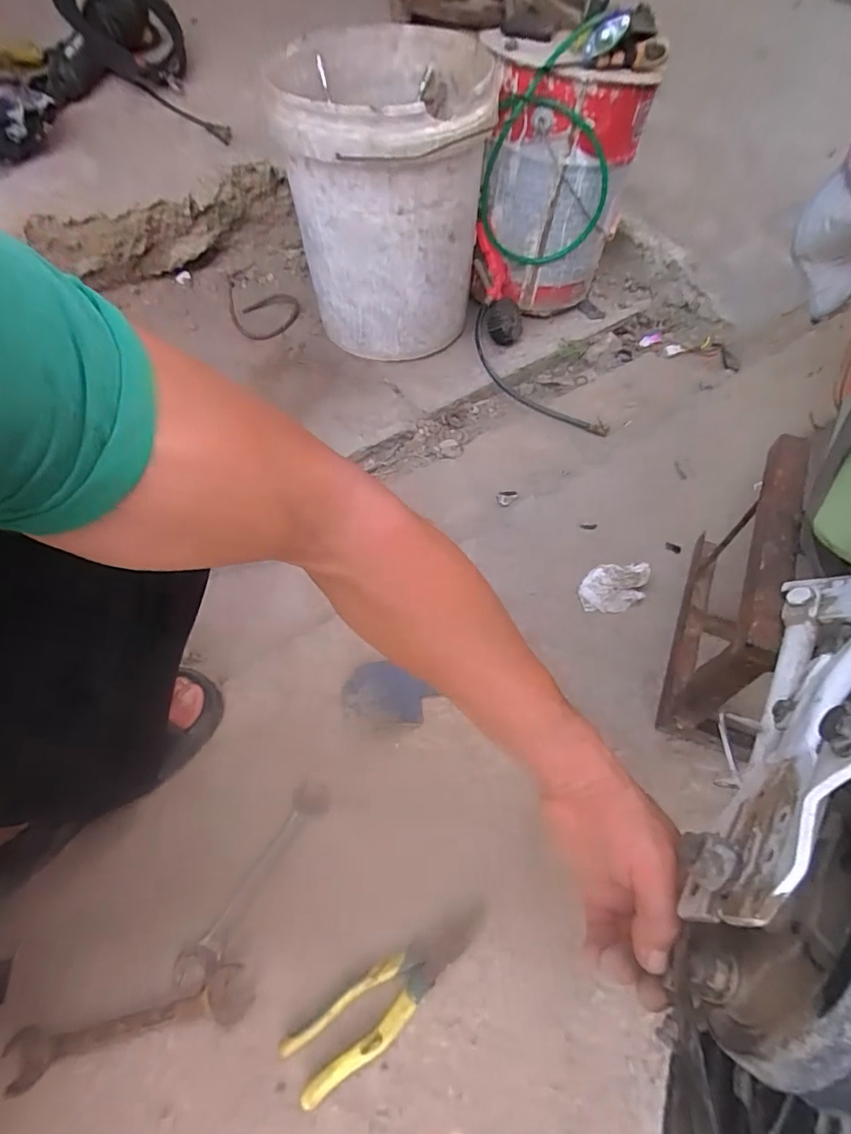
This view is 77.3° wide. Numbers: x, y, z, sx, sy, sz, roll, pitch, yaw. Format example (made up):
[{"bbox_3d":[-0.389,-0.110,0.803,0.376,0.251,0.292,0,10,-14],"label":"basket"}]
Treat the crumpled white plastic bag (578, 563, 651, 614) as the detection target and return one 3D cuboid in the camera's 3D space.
[{"bbox_3d":[0.248,0.025,0.688,0.096,0.025,0.055,-13,60,-9],"label":"crumpled white plastic bag"}]

